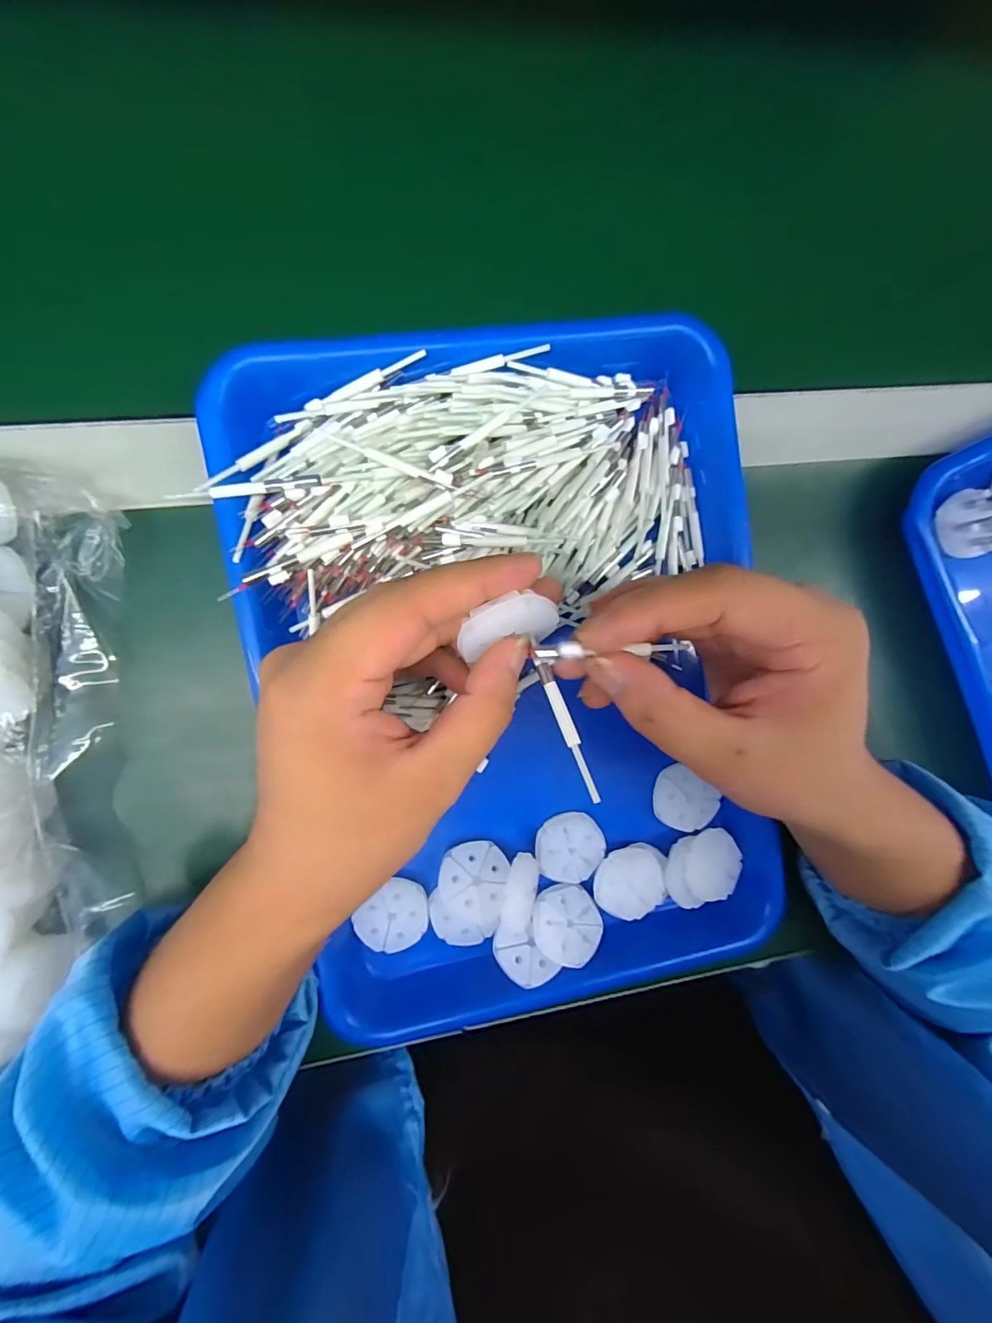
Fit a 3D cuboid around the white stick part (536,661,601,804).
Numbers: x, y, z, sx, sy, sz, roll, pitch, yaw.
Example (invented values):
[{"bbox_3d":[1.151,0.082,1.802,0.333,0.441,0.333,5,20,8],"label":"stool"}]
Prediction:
[{"bbox_3d":[0.026,0.024,0.176,0.005,0.004,0.053,-18,73,-7],"label":"white stick part"}]

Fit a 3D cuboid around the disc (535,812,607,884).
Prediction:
[{"bbox_3d":[0.041,0.101,0.265,0.037,0.004,0.037,-5,95,-9],"label":"disc"}]

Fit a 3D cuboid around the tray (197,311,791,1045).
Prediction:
[{"bbox_3d":[0.016,0.013,0.244,0.241,0.039,0.338,-10,96,-8],"label":"tray"}]

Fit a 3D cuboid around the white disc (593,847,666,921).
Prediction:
[{"bbox_3d":[0.072,0.120,0.267,0.037,0.010,0.035,-1,94,-9],"label":"white disc"}]

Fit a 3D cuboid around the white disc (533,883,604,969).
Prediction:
[{"bbox_3d":[0.038,0.139,0.259,0.038,0.004,0.036,4,66,-10],"label":"white disc"}]

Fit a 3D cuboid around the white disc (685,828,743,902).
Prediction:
[{"bbox_3d":[0.121,0.113,0.271,0.034,0.004,0.037,-3,86,-15],"label":"white disc"}]

